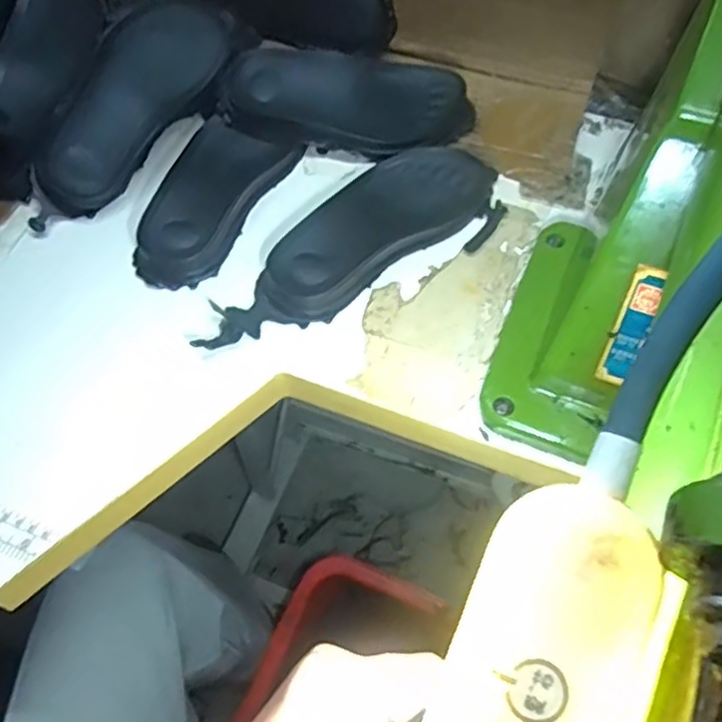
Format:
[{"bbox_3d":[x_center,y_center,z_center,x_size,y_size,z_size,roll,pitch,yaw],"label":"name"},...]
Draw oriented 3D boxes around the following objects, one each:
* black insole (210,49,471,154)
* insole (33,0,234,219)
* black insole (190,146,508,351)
[{"bbox_3d":[-0.012,-0.220,0.591,0.209,0.021,0.081,5,90,-2],"label":"black insole"},{"bbox_3d":[-0.187,-0.213,0.565,0.077,0.022,0.210,36,77,-20],"label":"insole"},{"bbox_3d":[0.001,-0.086,0.522,0.260,0.025,0.097,-39,68,-19],"label":"black insole"}]

